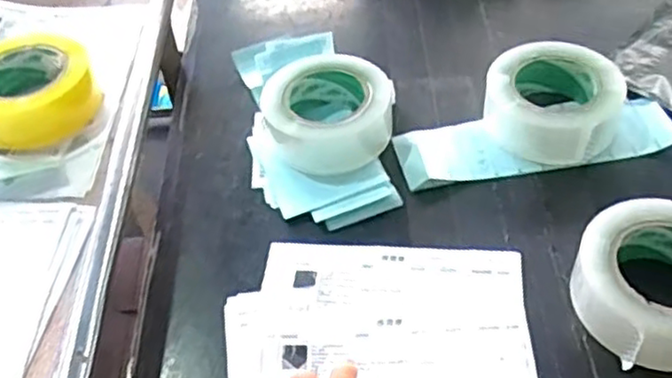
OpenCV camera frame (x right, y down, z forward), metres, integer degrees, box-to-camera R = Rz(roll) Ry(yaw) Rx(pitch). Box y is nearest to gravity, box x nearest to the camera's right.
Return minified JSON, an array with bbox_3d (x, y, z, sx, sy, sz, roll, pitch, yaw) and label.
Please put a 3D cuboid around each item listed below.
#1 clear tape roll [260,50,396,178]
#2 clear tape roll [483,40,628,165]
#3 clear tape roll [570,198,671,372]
[{"bbox_3d":[-0.010,-0.073,0.670,0.116,0.066,0.112,-2,48,3],"label":"clear tape roll"},{"bbox_3d":[0.206,-0.082,0.661,0.123,0.065,0.102,16,52,18],"label":"clear tape roll"},{"bbox_3d":[0.246,0.070,0.525,0.118,0.056,0.117,-2,48,3],"label":"clear tape roll"}]

